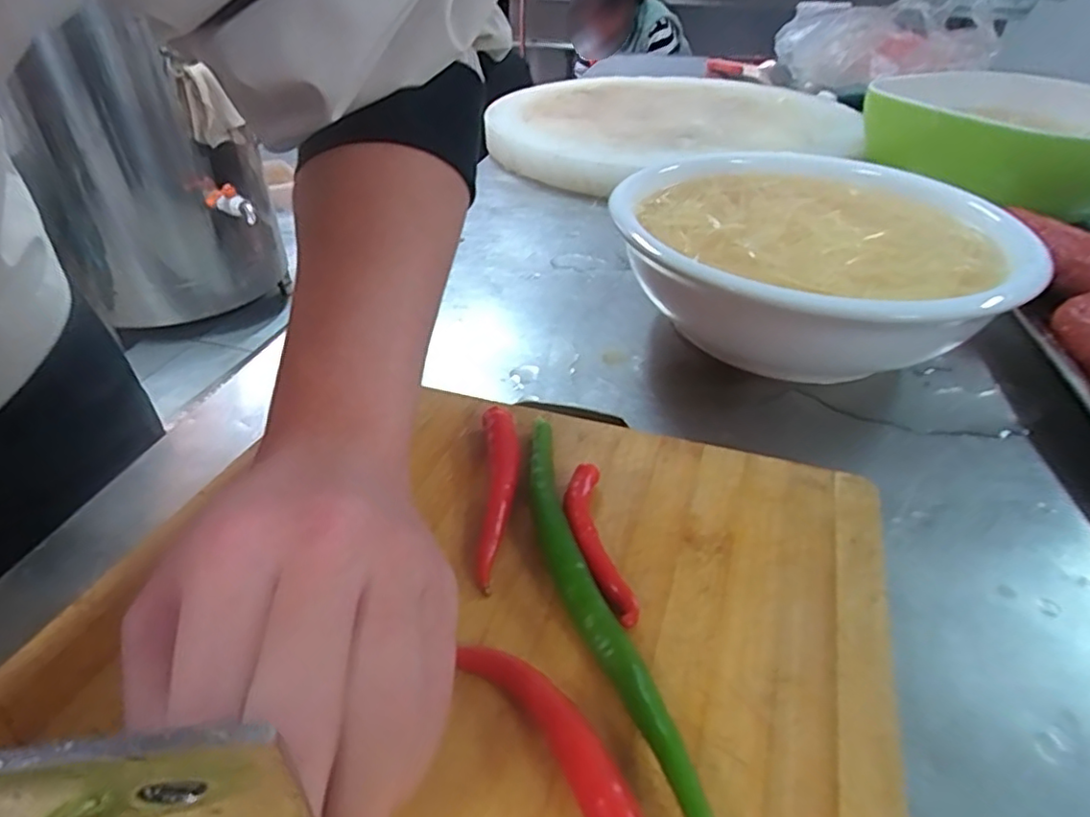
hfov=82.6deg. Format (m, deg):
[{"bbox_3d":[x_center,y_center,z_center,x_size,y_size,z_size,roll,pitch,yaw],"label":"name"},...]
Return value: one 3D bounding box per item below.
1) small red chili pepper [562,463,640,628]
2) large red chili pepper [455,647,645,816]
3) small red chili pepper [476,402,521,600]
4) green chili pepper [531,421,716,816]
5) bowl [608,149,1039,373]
[{"bbox_3d":[0.019,0.049,0.235,0.015,0.013,0.070,-6,38,-8],"label":"small red chili pepper"},{"bbox_3d":[0.004,0.096,0.175,0.016,0.015,0.087,-24,44,-28],"label":"large red chili pepper"},{"bbox_3d":[-0.019,0.033,0.260,0.016,0.014,0.094,-2,38,-3],"label":"small red chili pepper"},{"bbox_3d":[0.015,0.064,0.216,0.018,0.014,0.180,-8,39,-11],"label":"green chili pepper"},{"bbox_3d":[0.165,-0.086,0.399,0.215,0.087,0.235,0,38,0],"label":"bowl"}]

